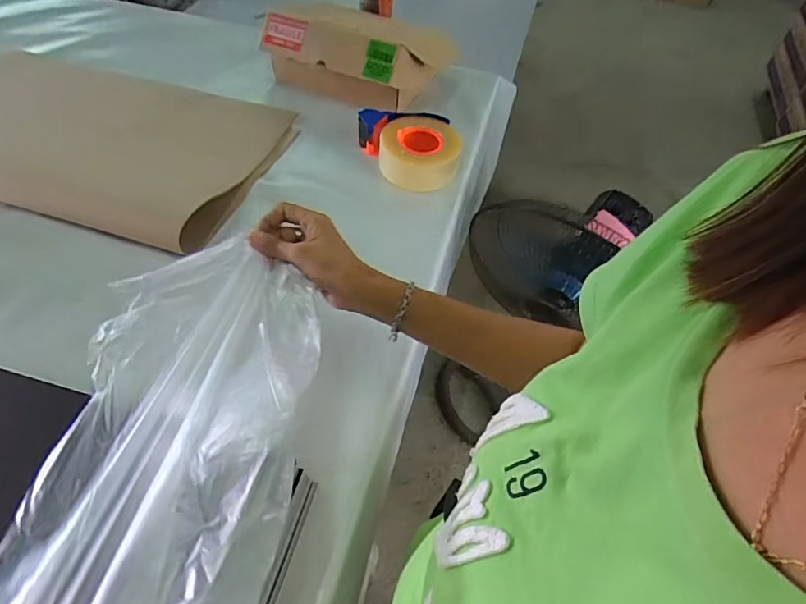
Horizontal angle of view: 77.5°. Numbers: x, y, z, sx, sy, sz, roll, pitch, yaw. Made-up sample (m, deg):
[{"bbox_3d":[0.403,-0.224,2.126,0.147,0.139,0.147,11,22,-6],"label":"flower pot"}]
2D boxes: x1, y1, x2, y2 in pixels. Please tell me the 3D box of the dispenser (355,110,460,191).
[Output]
[{"bbox_3d":[0.018,-0.253,0.837,0.156,0.082,0.129,-11,54,-11],"label":"dispenser"}]

